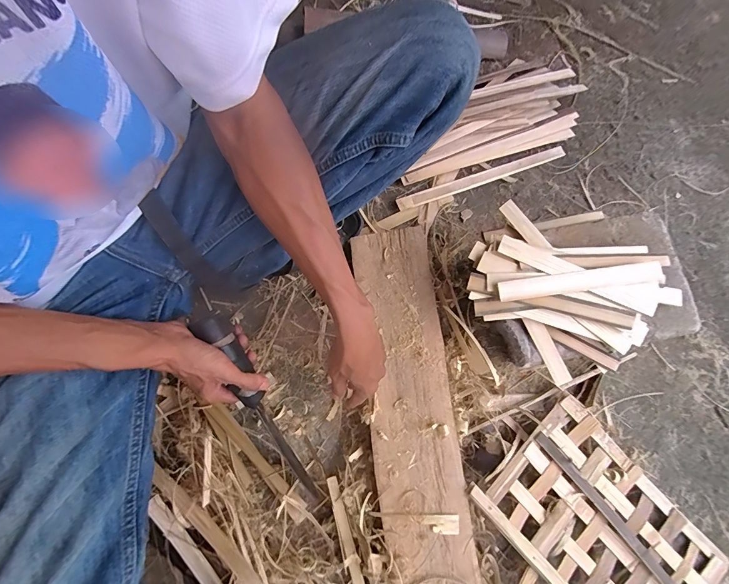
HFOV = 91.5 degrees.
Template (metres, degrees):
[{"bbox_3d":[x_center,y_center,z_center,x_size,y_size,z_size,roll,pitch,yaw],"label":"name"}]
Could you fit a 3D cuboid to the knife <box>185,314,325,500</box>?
[{"bbox_3d":[-0.134,0.163,0.470,0.034,0.030,0.314,-24,109,-6],"label":"knife"}]

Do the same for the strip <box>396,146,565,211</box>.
[{"bbox_3d":[0.223,-0.219,0.675,0.345,0.011,0.023,-19,79,-5],"label":"strip"}]

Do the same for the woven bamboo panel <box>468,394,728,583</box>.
[{"bbox_3d":[0.363,0.363,0.540,0.227,0.024,0.356,-42,86,-14],"label":"woven bamboo panel"}]

